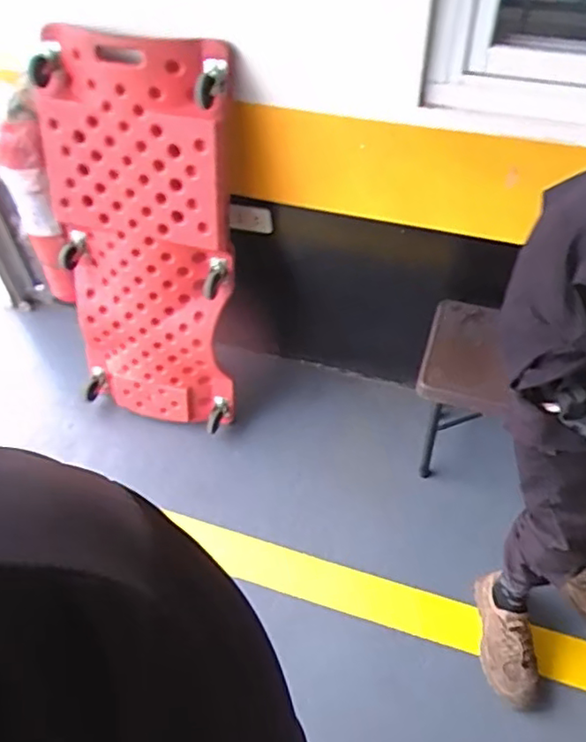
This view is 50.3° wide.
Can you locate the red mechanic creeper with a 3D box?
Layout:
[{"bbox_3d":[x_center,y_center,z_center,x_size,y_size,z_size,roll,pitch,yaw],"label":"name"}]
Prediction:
[{"bbox_3d":[-0.379,-0.301,1.622,0.487,1.021,0.115,15,35,15],"label":"red mechanic creeper"}]

